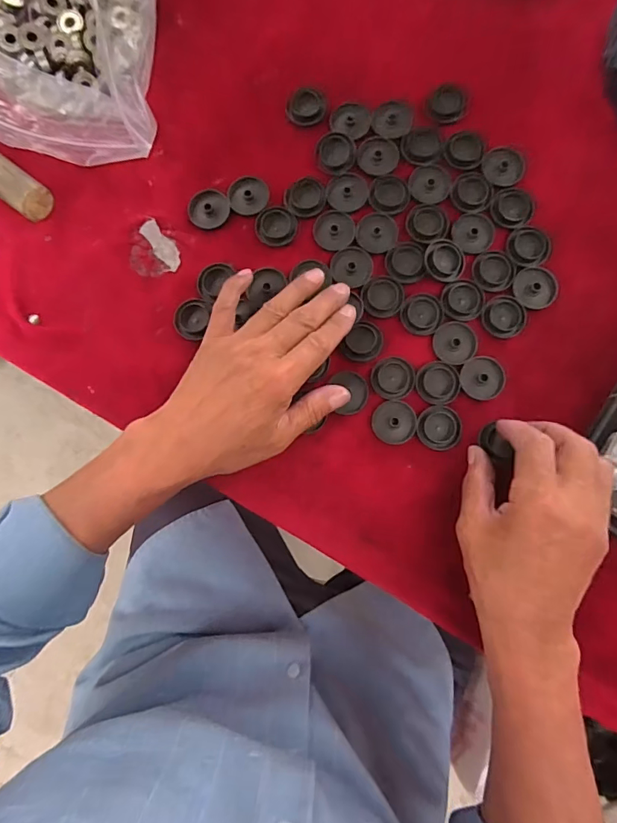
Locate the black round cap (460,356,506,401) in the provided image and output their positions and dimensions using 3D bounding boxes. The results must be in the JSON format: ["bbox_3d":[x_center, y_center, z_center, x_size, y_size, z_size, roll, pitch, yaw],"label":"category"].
[{"bbox_3d":[0.133,-0.025,0.349,0.034,0.004,0.032,0,83,1],"label":"black round cap"}]

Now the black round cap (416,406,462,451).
[{"bbox_3d":[0.099,0.012,0.344,0.032,0.004,0.032,0,83,1],"label":"black round cap"}]

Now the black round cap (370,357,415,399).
[{"bbox_3d":[0.065,-0.026,0.349,0.033,0.004,0.032,0,83,1],"label":"black round cap"}]

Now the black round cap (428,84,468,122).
[{"bbox_3d":[0.113,-0.249,0.372,0.030,0.012,0.028,0,83,1],"label":"black round cap"}]

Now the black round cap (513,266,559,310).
[{"bbox_3d":[0.179,-0.096,0.359,0.034,0.010,0.031,0,83,1],"label":"black round cap"}]

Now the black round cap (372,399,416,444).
[{"bbox_3d":[0.066,0.008,0.347,0.032,0.004,0.032,0,83,1],"label":"black round cap"}]

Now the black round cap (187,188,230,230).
[{"bbox_3d":[-0.082,-0.165,0.371,0.032,0.005,0.033,0,83,1],"label":"black round cap"}]

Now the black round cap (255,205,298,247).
[{"bbox_3d":[-0.026,-0.150,0.368,0.034,0.004,0.032,0,83,1],"label":"black round cap"}]

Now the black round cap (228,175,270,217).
[{"bbox_3d":[-0.049,-0.176,0.371,0.032,0.004,0.033,0,83,1],"label":"black round cap"}]

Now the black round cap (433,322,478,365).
[{"bbox_3d":[0.114,-0.053,0.353,0.032,0.007,0.033,0,83,1],"label":"black round cap"}]

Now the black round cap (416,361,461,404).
[{"bbox_3d":[0.099,-0.022,0.348,0.032,0.004,0.032,0,83,1],"label":"black round cap"}]

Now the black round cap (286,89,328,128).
[{"bbox_3d":[-0.001,-0.253,0.381,0.032,0.010,0.029,24,84,4],"label":"black round cap"}]

